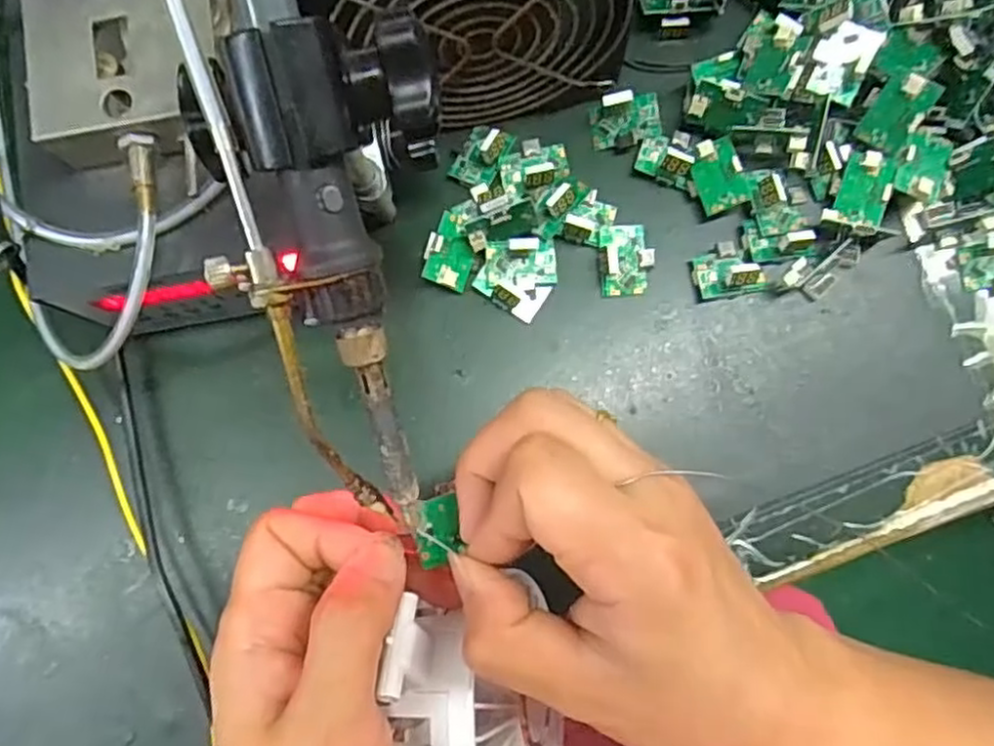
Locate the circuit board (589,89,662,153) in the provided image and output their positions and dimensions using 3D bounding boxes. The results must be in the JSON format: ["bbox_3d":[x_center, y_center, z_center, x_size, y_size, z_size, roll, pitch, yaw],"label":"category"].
[{"bbox_3d":[0.058,-0.112,0.320,0.030,0.017,0.022,-7,82,1],"label":"circuit board"}]

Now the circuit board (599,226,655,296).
[{"bbox_3d":[0.057,-0.050,0.317,0.023,0.016,0.031,-2,82,1],"label":"circuit board"}]

